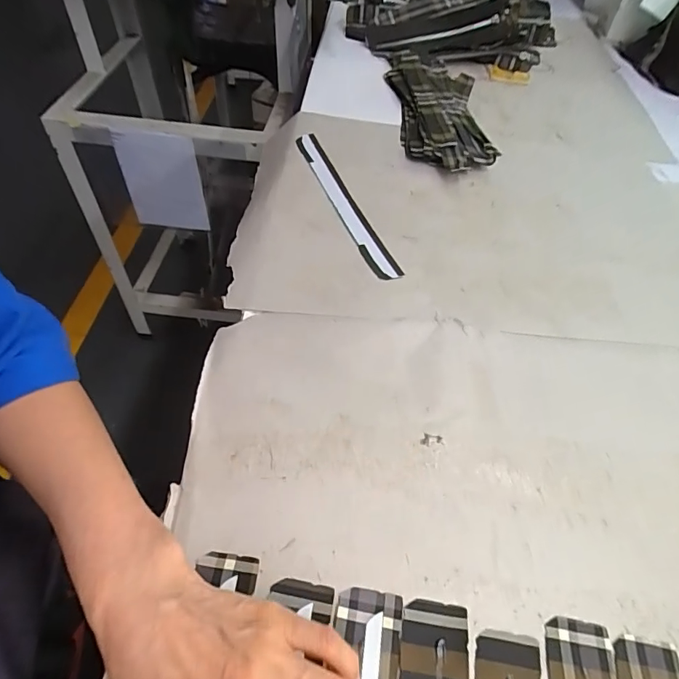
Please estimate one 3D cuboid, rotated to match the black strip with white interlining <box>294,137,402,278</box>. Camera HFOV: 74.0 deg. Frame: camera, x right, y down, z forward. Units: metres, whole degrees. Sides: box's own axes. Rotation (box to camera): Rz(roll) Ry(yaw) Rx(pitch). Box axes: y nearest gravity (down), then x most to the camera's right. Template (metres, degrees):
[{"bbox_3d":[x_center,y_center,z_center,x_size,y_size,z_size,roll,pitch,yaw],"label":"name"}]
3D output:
[{"bbox_3d":[0.004,-0.165,0.521,0.029,0.009,0.258,-15,55,-17],"label":"black strip with white interlining"}]

